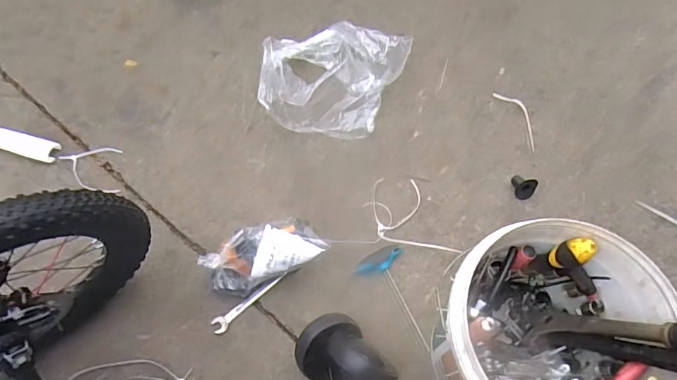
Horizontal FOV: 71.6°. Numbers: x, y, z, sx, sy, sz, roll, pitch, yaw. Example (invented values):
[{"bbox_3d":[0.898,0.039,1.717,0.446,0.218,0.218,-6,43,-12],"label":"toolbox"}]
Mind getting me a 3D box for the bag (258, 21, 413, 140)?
[{"bbox_3d":[-0.030,-0.233,0.949,0.270,0.096,0.246,24,66,10],"label":"bag"}]

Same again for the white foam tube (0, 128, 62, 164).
[{"bbox_3d":[-0.631,-0.096,0.889,0.199,0.037,0.046,13,65,5],"label":"white foam tube"}]

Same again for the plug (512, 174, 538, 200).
[{"bbox_3d":[0.350,-0.008,0.890,0.048,0.032,0.038,41,70,16],"label":"plug"}]

